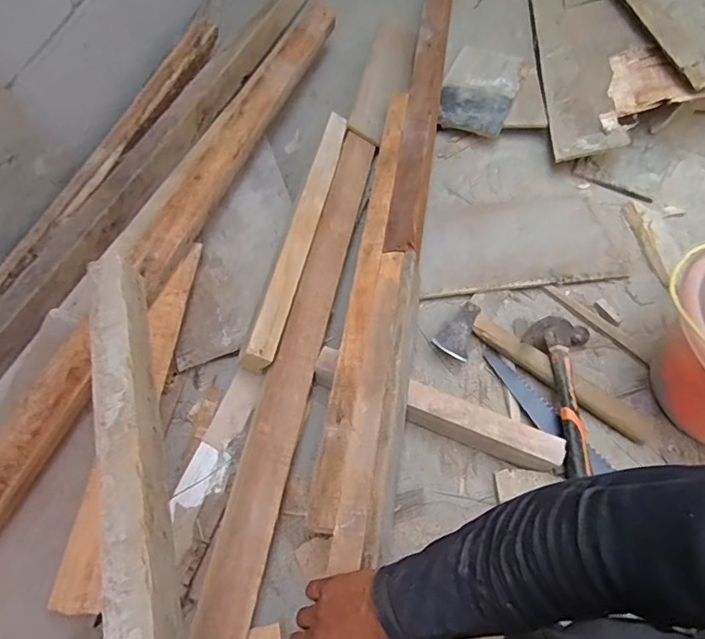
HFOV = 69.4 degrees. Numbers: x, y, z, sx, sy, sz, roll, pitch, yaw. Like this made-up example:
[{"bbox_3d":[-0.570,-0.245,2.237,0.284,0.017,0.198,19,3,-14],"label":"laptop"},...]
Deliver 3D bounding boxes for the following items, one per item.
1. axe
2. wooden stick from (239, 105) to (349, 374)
[{"bbox_3d":[0.270,0.076,0.743,0.284,0.038,0.084,29,67,16],"label":"axe"},{"bbox_3d":[-0.080,-0.147,0.803,0.046,0.026,0.477,11,63,8],"label":"wooden stick"}]

